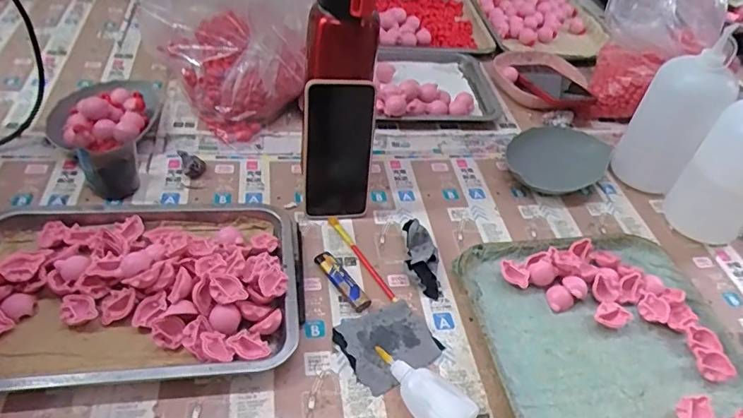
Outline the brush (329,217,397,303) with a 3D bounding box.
[{"bbox_3d":[-0.011,0.055,0.580,0.011,0.008,0.138,-21,52,-28],"label":"brush"}]

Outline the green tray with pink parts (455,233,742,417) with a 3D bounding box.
[{"bbox_3d":[0.257,0.159,0.496,0.282,0.029,0.338,-3,46,-14],"label":"green tray with pink parts"}]

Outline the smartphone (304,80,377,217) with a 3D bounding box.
[{"bbox_3d":[-0.037,-0.062,0.582,0.073,0.164,0.017,-1,31,-11],"label":"smartphone"}]

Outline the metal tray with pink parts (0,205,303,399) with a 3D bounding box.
[{"bbox_3d":[-0.236,0.069,0.508,0.320,0.038,0.220,0,45,-11],"label":"metal tray with pink parts"}]

